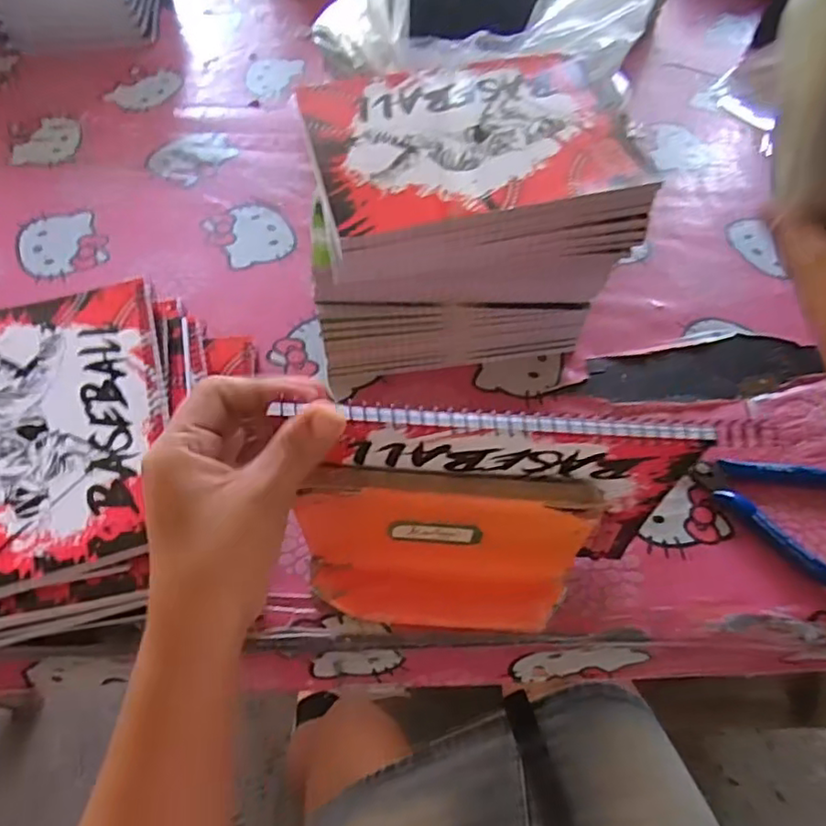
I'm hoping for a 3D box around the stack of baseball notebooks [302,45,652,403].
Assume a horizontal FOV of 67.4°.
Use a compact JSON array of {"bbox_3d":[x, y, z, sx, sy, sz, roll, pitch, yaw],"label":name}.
[{"bbox_3d":[0.031,-0.132,0.451,0.207,0.156,0.151,-9,58,-7],"label":"stack of baseball notebooks"}]

